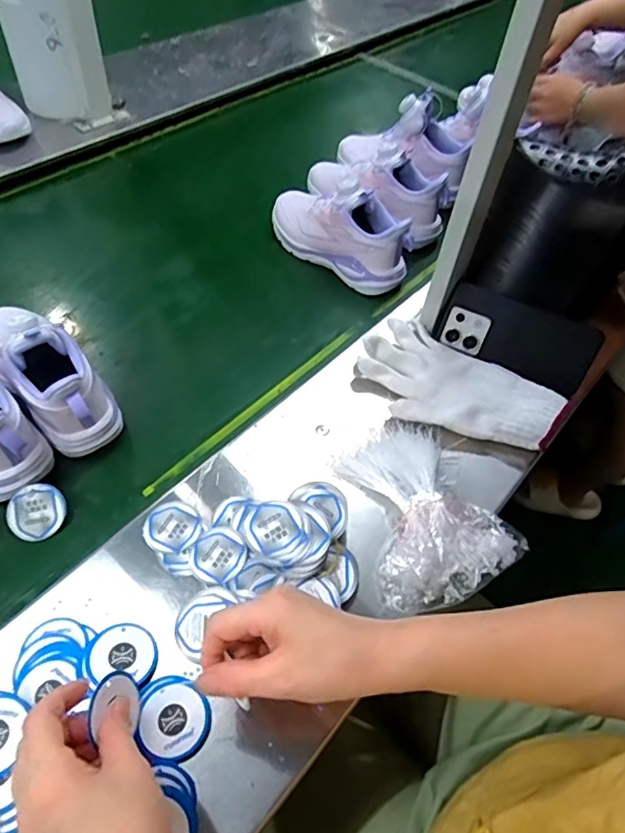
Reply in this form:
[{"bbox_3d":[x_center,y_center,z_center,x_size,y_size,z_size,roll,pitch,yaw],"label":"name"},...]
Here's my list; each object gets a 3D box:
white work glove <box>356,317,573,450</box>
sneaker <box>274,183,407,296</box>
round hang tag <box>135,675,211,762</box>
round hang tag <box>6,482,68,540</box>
[{"bbox_3d":[0.152,-0.037,0.560,0.209,0.027,0.122,34,57,18],"label":"white work glove"},{"bbox_3d":[0.034,-0.259,0.724,0.216,0.110,0.074,36,58,20],"label":"sneaker"},{"bbox_3d":[-0.099,0.213,0.380,0.055,0.005,0.047,36,58,19],"label":"round hang tag"},{"bbox_3d":[-0.251,0.087,0.489,0.048,0.005,0.049,1,78,-7],"label":"round hang tag"}]

